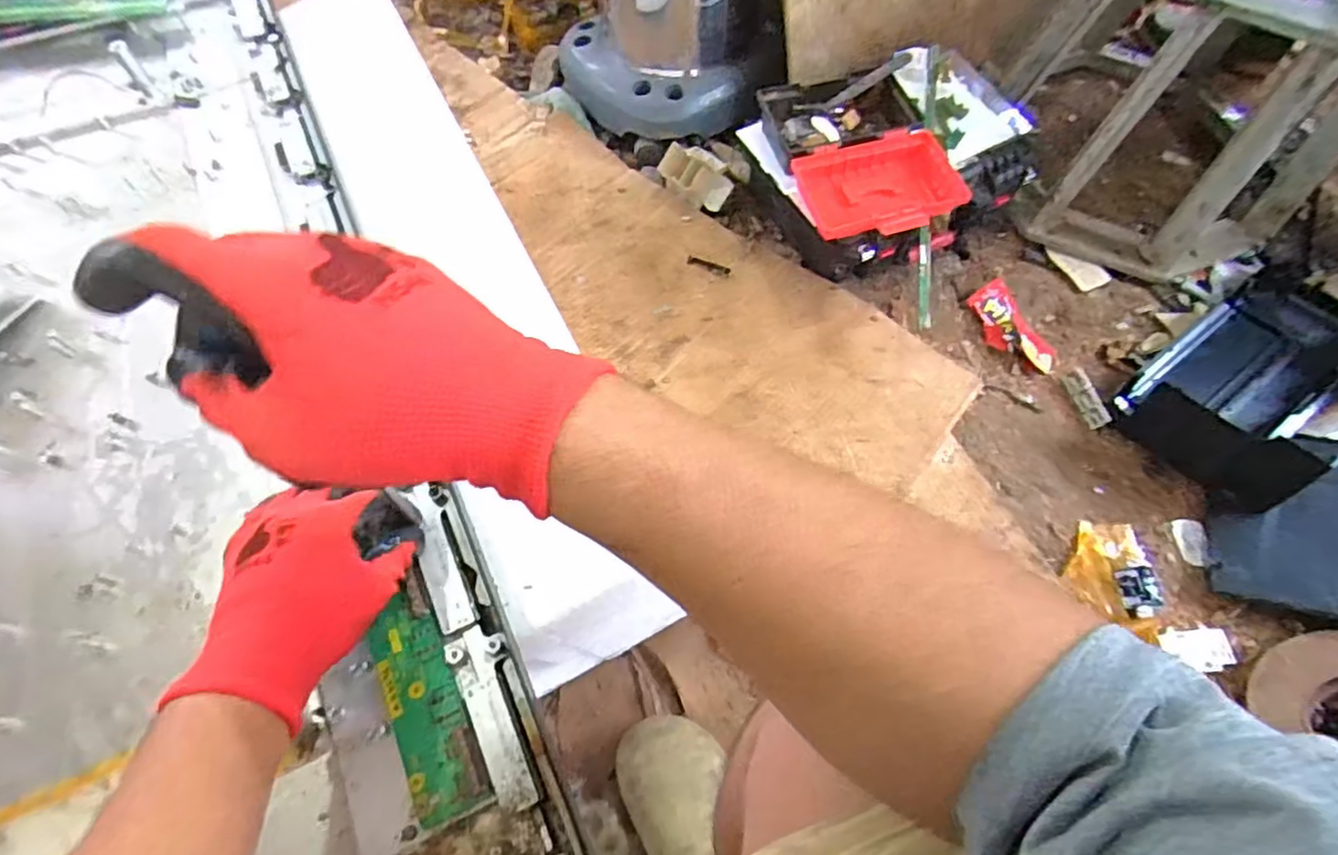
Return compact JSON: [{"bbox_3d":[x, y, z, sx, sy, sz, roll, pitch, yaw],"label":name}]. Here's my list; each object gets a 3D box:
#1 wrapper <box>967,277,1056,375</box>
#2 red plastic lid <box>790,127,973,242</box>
[{"bbox_3d":[0.508,-0.146,0.975,0.077,0.022,0.157,-27,67,-14],"label":"wrapper"},{"bbox_3d":[0.278,-0.321,0.865,0.202,0.032,0.145,-10,64,-6],"label":"red plastic lid"}]

